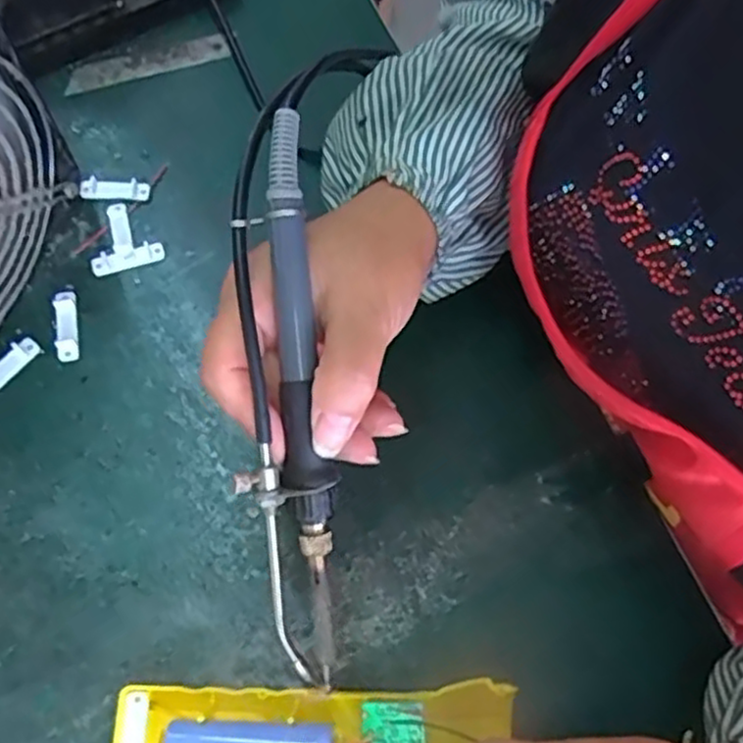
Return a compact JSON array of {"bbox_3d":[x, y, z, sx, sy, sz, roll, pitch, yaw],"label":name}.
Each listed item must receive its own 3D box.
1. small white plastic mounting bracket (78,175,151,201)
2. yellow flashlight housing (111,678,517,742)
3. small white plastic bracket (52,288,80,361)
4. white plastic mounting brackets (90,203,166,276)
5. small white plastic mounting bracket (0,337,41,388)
[{"bbox_3d":[-0.140,-0.100,0.398,0.037,0.008,0.011,5,69,-1],"label":"small white plastic mounting bracket"},{"bbox_3d":[-0.023,0.147,0.293,0.160,0.024,0.043,-3,69,-1],"label":"yellow flashlight housing"},{"bbox_3d":[-0.154,-0.024,0.367,0.011,0.006,0.038,-8,70,-6],"label":"small white plastic bracket"},{"bbox_3d":[-0.133,-0.073,0.387,0.037,0.008,0.038,-17,71,-9],"label":"white plastic mounting brackets"},{"bbox_3d":[-0.180,-0.002,0.357,0.011,0.004,0.037,37,72,11],"label":"small white plastic mounting bracket"}]

